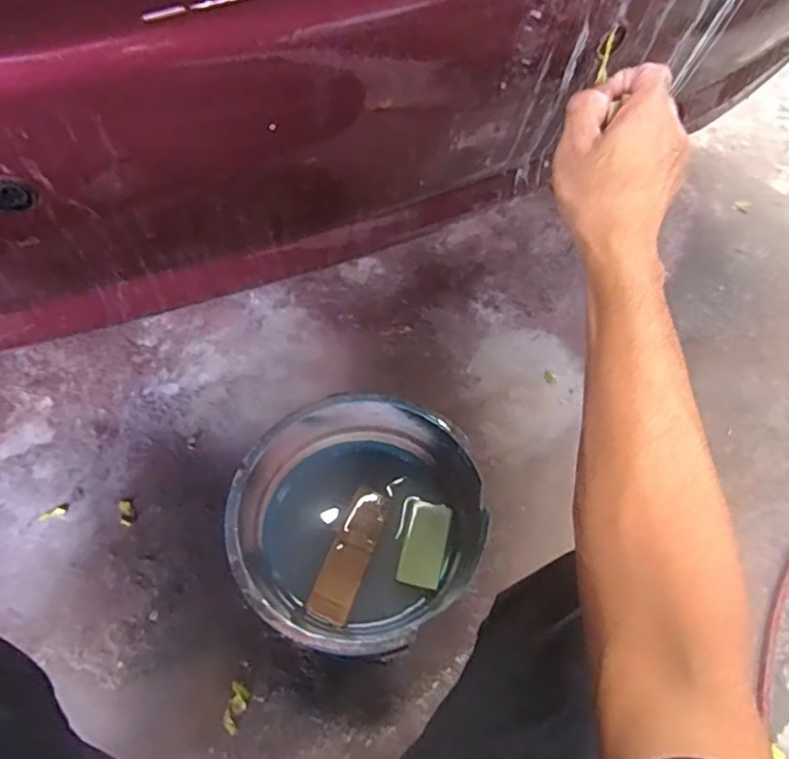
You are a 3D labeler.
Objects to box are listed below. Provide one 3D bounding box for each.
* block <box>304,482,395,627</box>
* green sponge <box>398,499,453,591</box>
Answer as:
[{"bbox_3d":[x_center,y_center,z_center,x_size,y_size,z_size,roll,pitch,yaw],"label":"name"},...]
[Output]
[{"bbox_3d":[-0.053,0.211,0.707,0.053,0.019,0.156,22,66,6],"label":"block"},{"bbox_3d":[0.037,0.197,0.698,0.049,0.015,0.096,15,65,3],"label":"green sponge"}]

